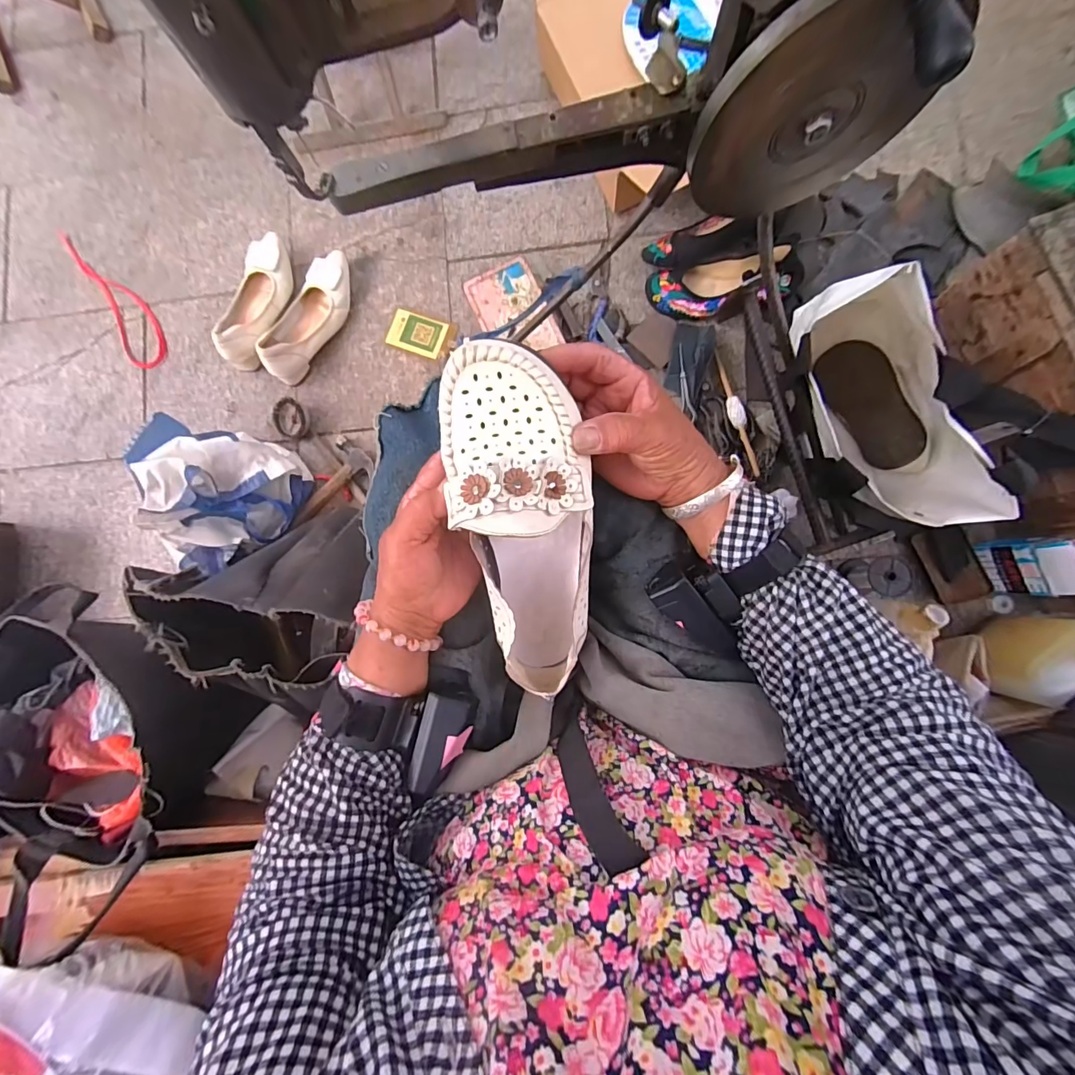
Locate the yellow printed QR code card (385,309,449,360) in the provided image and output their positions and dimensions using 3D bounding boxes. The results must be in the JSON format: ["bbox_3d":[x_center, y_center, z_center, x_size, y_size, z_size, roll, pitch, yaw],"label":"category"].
[{"bbox_3d":[-0.212,-0.357,0.798,0.097,0.005,0.067,18,86,2],"label":"yellow printed QR code card"}]

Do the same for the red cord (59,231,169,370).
[{"bbox_3d":[-0.782,-0.451,0.846,0.079,0.017,0.331,-32,82,-1],"label":"red cord"}]

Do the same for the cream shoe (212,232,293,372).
[{"bbox_3d":[-0.488,-0.415,0.782,0.088,0.073,0.232,10,83,4],"label":"cream shoe"}]

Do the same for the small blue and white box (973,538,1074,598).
[{"bbox_3d":[0.609,0.035,0.558,0.029,0.116,0.070,-10,82,2],"label":"small blue and white box"}]

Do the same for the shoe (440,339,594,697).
[{"bbox_3d":[-0.004,0.004,0.285,0.078,0.054,0.228,-9,121,2],"label":"shoe"}]

